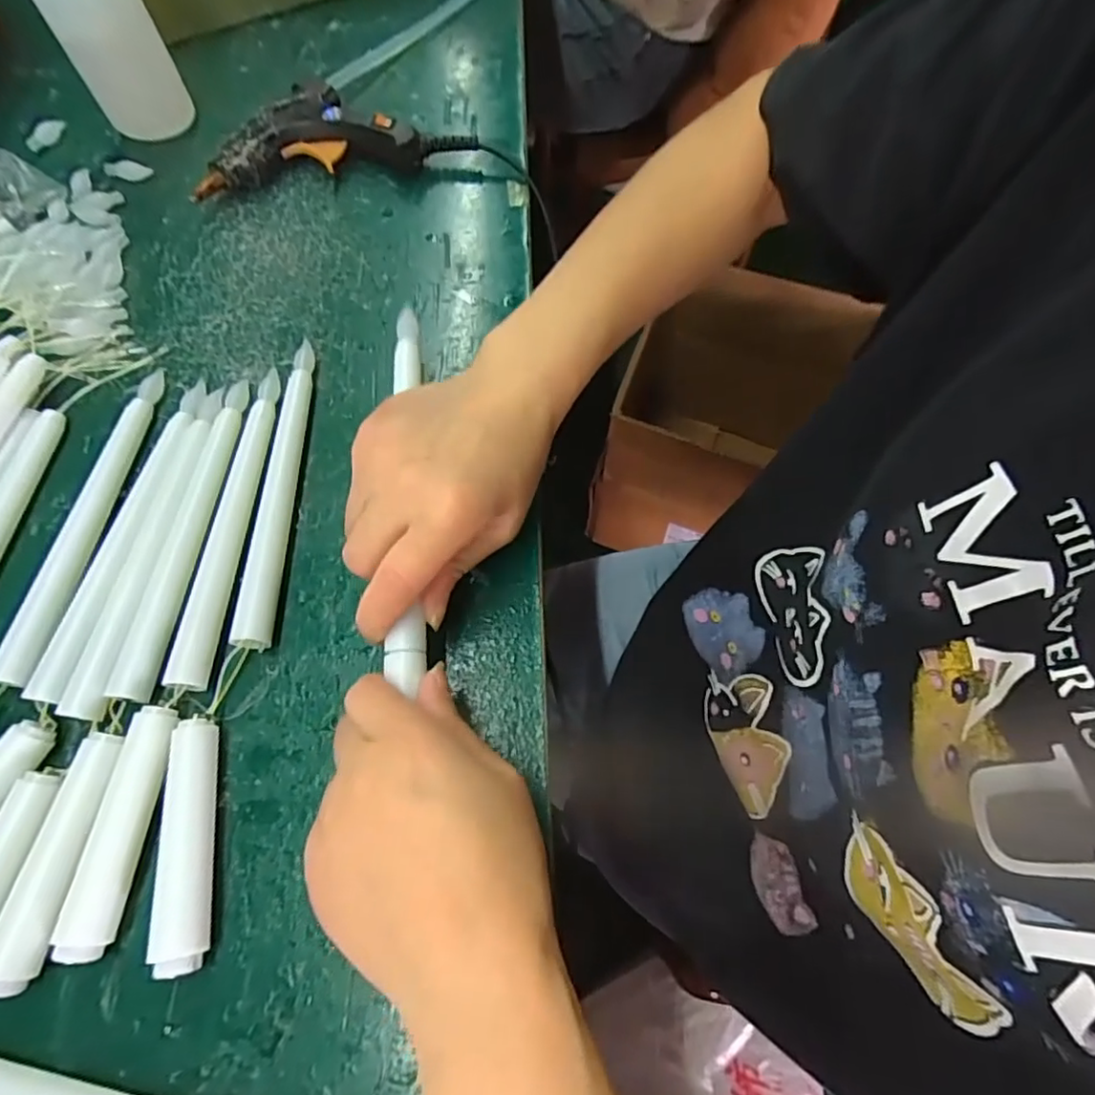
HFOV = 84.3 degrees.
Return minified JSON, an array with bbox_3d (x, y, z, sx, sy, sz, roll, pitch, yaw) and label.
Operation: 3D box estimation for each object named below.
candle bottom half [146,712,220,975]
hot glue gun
[{"bbox_3d":[-0.138,0.112,0.234,0.016,0.020,0.087,-9,67,-6],"label":"candle bottom half"},{"bbox_3d":[-0.156,-0.267,0.395,0.139,0.030,0.072,-10,67,-6],"label":"hot glue gun"}]

